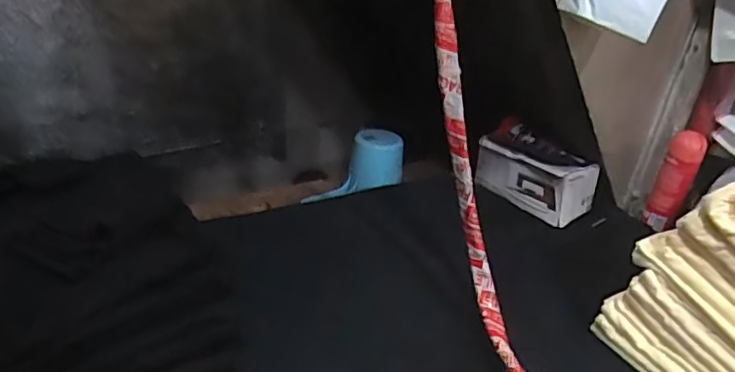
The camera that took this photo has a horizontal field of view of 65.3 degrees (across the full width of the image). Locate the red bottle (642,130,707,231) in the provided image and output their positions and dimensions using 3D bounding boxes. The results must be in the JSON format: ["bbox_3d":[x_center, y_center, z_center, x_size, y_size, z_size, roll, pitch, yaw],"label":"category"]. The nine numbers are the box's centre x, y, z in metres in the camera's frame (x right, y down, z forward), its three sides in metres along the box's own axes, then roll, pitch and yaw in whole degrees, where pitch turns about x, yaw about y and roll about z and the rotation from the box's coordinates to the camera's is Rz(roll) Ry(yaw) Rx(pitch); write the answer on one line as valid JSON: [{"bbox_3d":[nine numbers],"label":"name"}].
[{"bbox_3d":[0.614,-0.007,1.154,0.065,0.207,0.054,28,37,34],"label":"red bottle"}]

